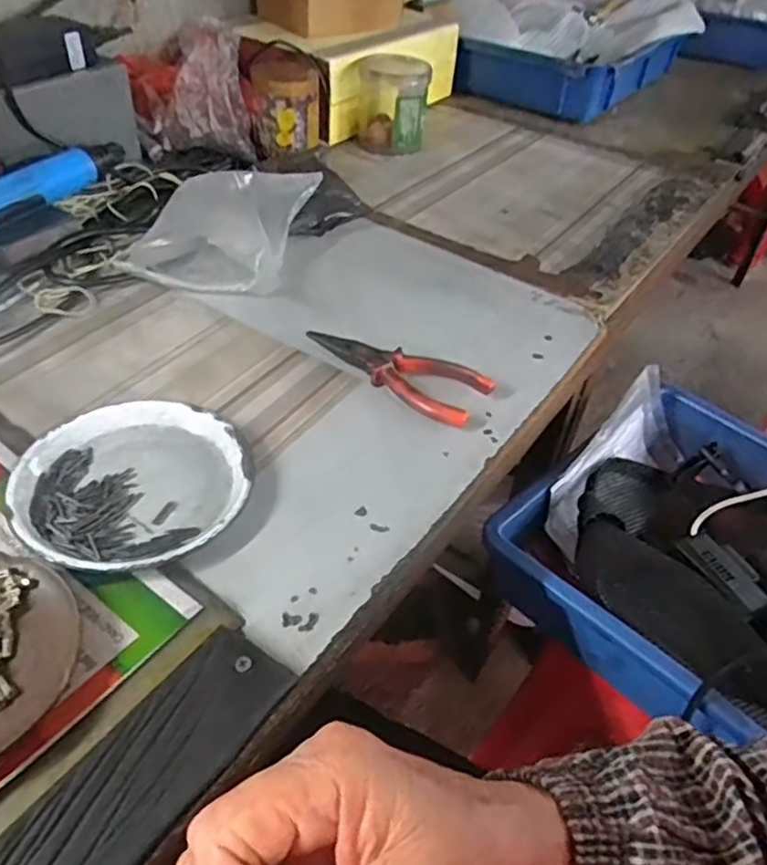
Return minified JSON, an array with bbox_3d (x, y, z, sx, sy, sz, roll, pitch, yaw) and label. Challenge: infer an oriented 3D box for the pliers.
[{"bbox_3d":[0.008,-0.050,0.500,0.143,0.020,0.050,30,48,23],"label":"pliers"}]

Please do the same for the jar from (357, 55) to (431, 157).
[{"bbox_3d":[0.011,-0.410,0.830,0.083,0.106,0.083,3,43,-3],"label":"jar"}]

